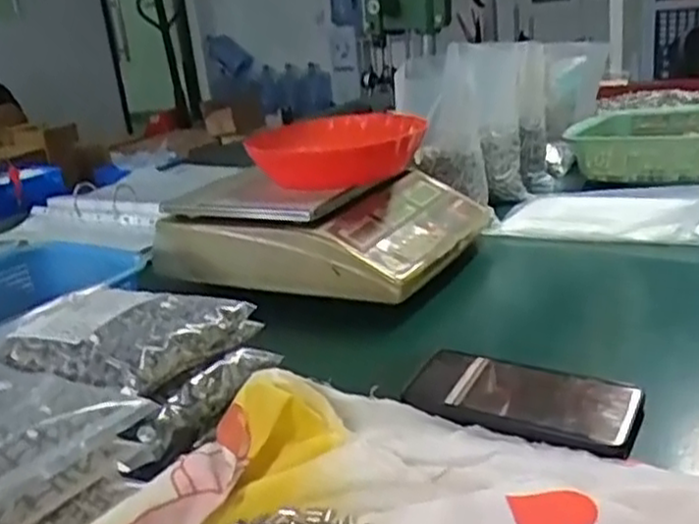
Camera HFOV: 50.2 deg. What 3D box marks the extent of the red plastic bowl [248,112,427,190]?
[{"bbox_3d":[-0.013,-0.135,0.890,0.204,0.063,0.171,0,20,16],"label":"red plastic bowl"}]

